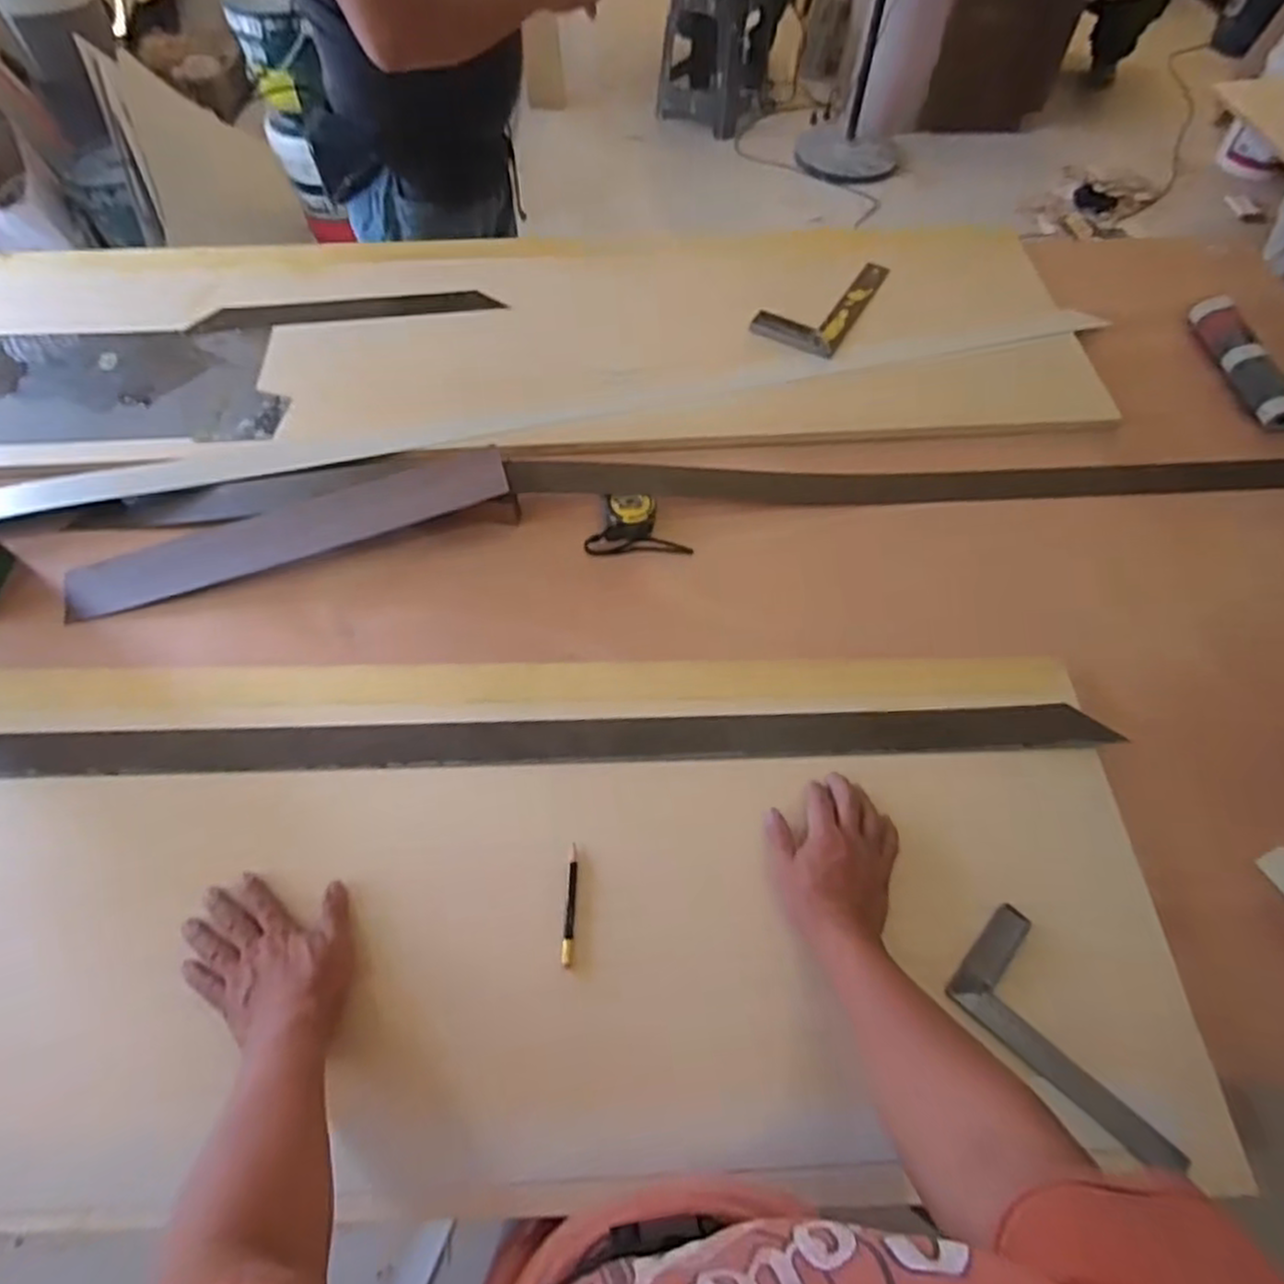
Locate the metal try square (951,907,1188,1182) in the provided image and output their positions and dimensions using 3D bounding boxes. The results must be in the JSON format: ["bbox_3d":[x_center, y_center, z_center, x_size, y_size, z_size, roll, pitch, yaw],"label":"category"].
[{"bbox_3d":[0.356,0.321,0.598,0.195,0.012,0.093,40,67,21],"label":"metal try square"}]

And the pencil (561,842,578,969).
[{"bbox_3d":[-0.063,0.232,0.652,0.010,0.005,0.104,1,59,1],"label":"pencil"}]

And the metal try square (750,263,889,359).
[{"bbox_3d":[0.274,-0.521,1.110,0.125,0.023,0.265,26,62,15],"label":"metal try square"}]

